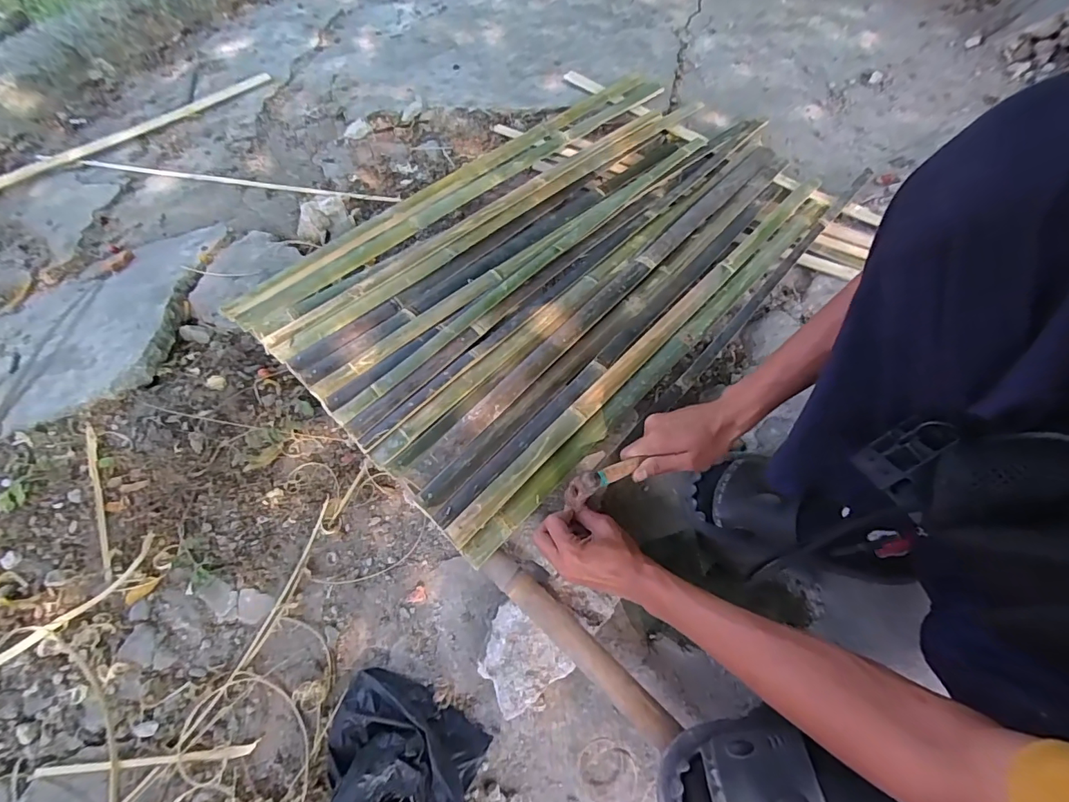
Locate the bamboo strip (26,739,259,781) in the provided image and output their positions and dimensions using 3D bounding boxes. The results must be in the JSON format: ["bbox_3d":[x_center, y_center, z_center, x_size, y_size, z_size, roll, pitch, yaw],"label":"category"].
[{"bbox_3d":[-0.419,0.391,0.497,0.208,0.005,0.012,2,61,-11],"label":"bamboo strip"}]

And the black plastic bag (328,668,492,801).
[{"bbox_3d":[-0.144,0.405,0.445,0.166,0.107,0.221,6,63,2],"label":"black plastic bag"}]

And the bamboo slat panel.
[{"bbox_3d":[0.054,-0.283,0.811,0.964,0.062,0.687,-34,67,-19],"label":"bamboo slat panel"}]

